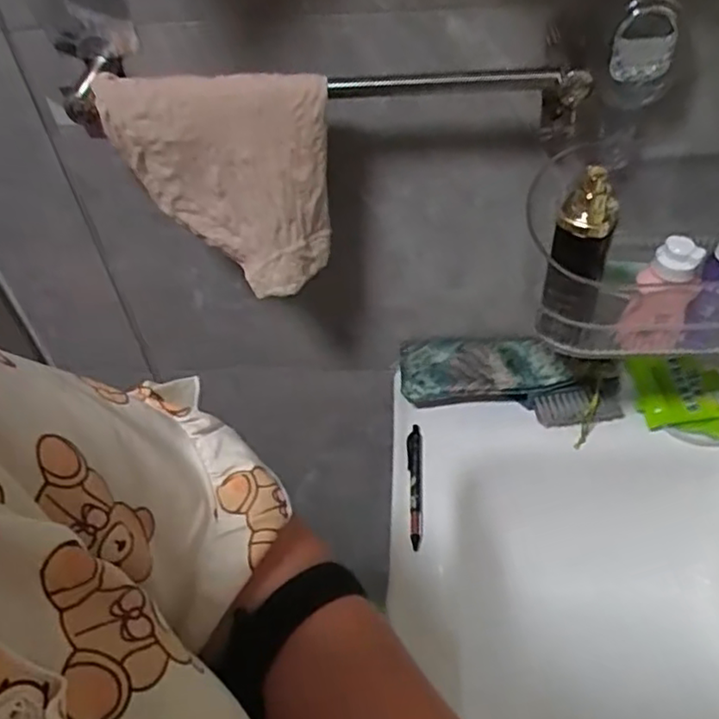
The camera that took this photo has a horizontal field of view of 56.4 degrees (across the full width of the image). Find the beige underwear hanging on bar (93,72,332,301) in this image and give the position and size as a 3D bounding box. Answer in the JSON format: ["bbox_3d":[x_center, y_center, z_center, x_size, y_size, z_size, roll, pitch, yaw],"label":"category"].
[{"bbox_3d":[-0.103,-0.146,0.543,0.159,0.163,0.072,11,49,16],"label":"beige underwear hanging on bar"}]

